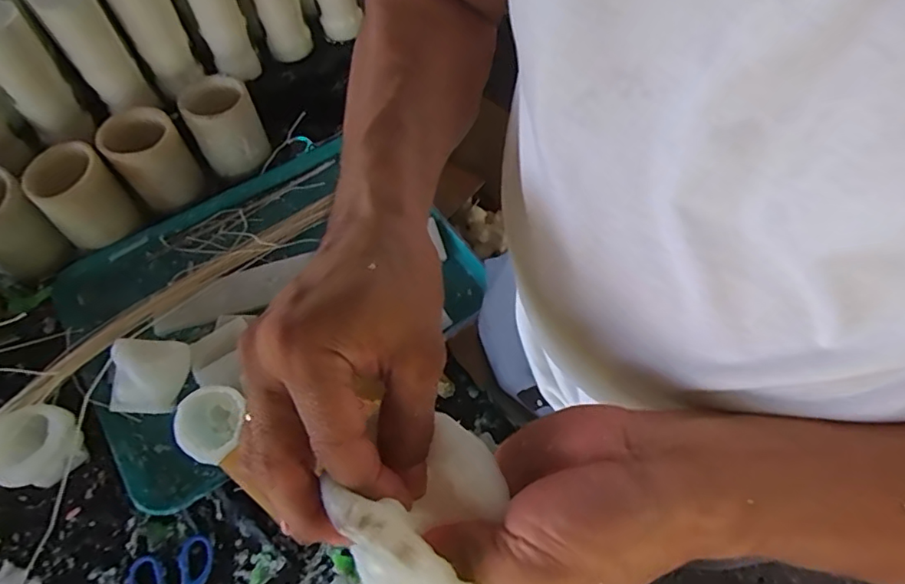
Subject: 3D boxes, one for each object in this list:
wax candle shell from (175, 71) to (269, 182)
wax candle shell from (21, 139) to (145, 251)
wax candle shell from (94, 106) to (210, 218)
[{"bbox_3d":[-0.309,-0.225,0.743,0.085,0.107,0.086,-29,64,-15],"label":"wax candle shell"},{"bbox_3d":[-0.458,-0.114,0.682,0.088,0.120,0.078,-39,67,-19],"label":"wax candle shell"},{"bbox_3d":[-0.387,-0.169,0.709,0.086,0.108,0.084,-39,67,-20],"label":"wax candle shell"}]

